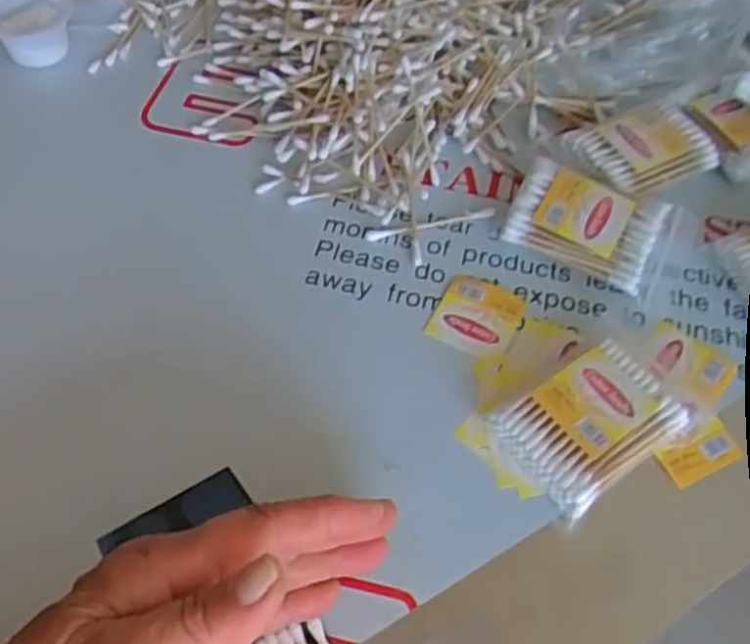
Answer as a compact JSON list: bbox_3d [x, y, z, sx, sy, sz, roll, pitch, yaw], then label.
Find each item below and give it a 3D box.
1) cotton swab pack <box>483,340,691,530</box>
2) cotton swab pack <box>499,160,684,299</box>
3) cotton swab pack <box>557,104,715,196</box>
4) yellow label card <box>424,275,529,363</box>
[{"bbox_3d":[0.094,0.046,0.337,0.073,0.022,0.054,-31,64,-22],"label":"cotton swab pack"},{"bbox_3d":[0.116,-0.052,0.402,0.083,0.024,0.056,23,58,11],"label":"cotton swab pack"},{"bbox_3d":[0.155,-0.100,0.439,0.083,0.014,0.052,-22,61,-17],"label":"cotton swab pack"},{"bbox_3d":[0.052,-0.004,0.378,0.038,0.004,0.045,26,63,13],"label":"yellow label card"}]

